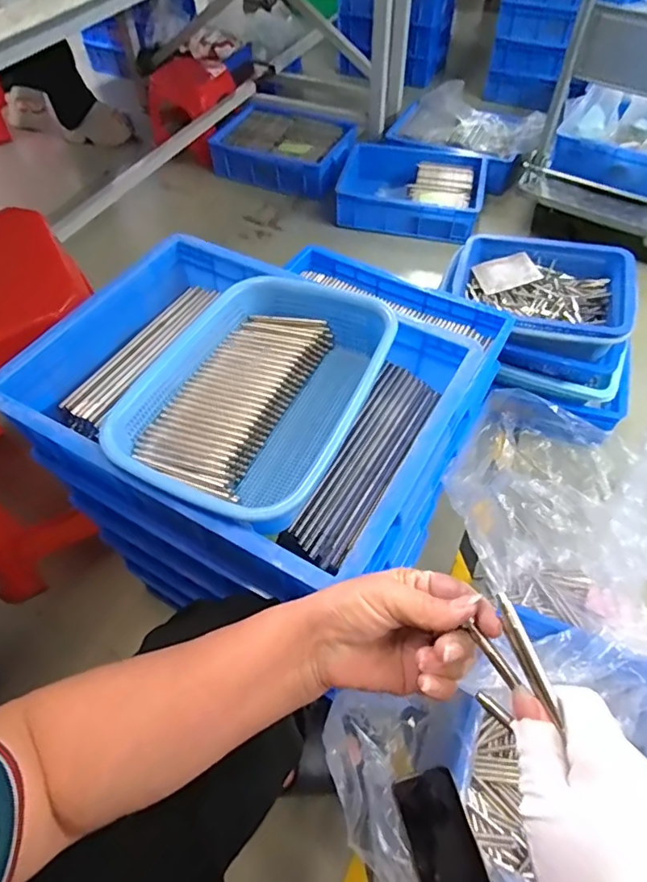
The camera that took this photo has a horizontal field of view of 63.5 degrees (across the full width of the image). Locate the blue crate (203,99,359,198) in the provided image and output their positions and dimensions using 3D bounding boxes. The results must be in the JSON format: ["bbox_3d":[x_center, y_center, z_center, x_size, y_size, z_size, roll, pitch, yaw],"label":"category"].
[{"bbox_3d":[-0.114,-0.962,1.738,0.432,0.123,0.353,18,56,13],"label":"blue crate"}]

